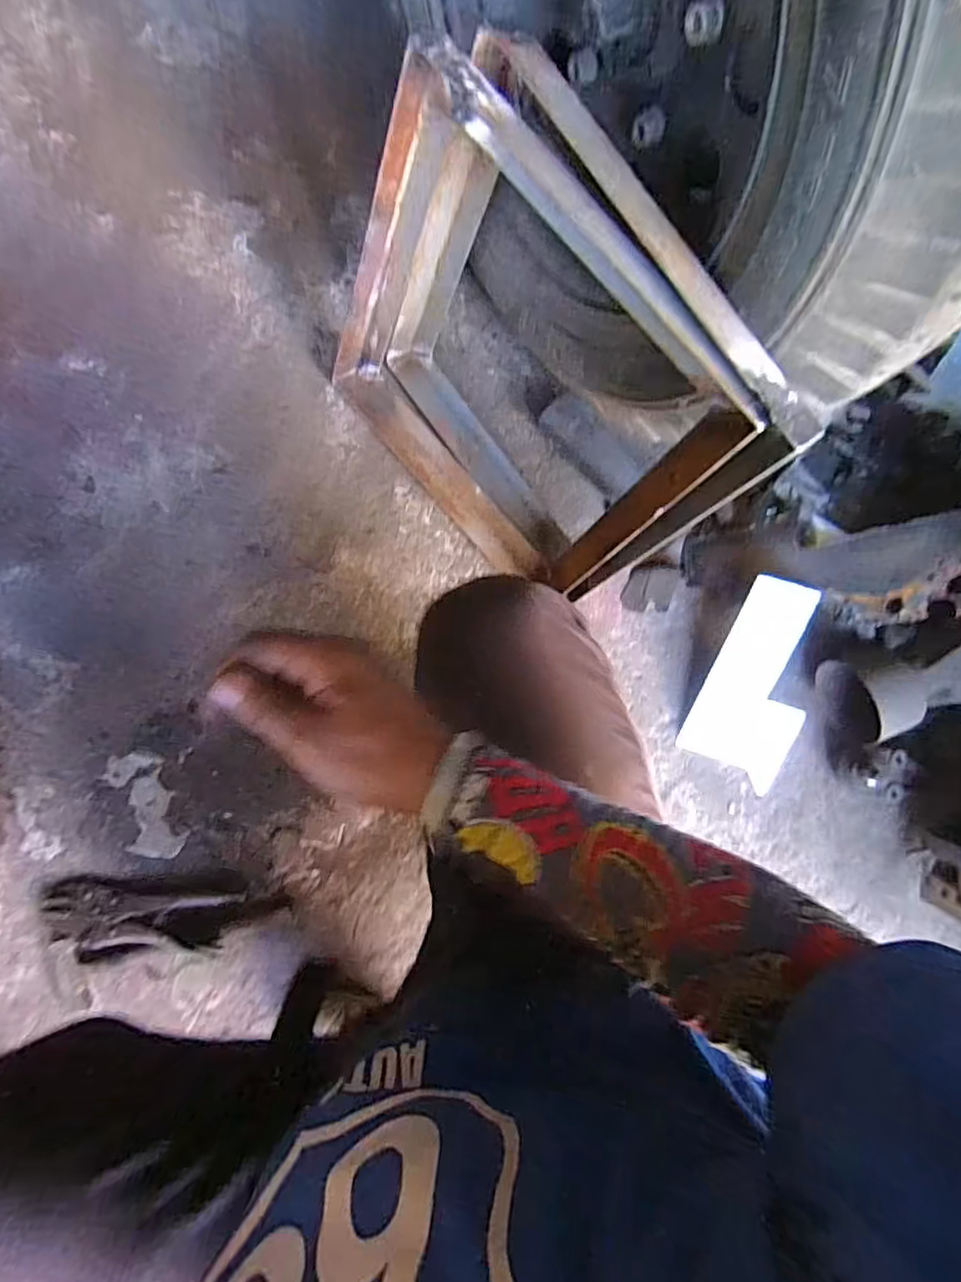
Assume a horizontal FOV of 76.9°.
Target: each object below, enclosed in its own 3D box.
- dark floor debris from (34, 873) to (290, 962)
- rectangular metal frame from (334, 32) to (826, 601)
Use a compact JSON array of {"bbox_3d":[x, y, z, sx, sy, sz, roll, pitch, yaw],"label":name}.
[{"bbox_3d":[-0.358,0.311,0.686,0.259,0.009,0.084,0,85,-5],"label":"dark floor debris"},{"bbox_3d":[0.043,-0.257,0.615,0.096,0.391,0.421,-38,89,-27],"label":"rectangular metal frame"}]

